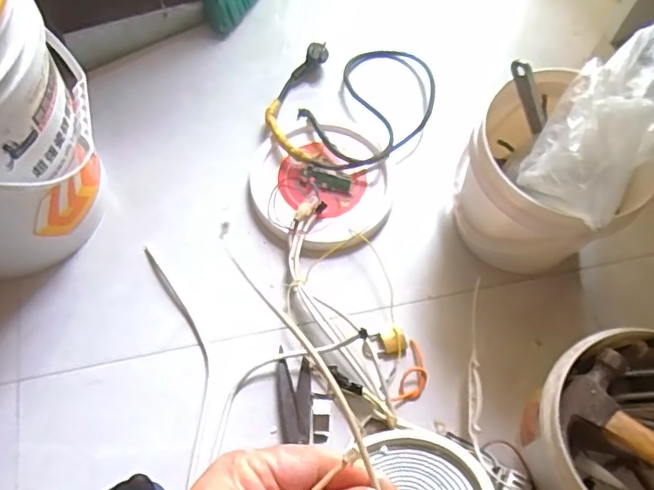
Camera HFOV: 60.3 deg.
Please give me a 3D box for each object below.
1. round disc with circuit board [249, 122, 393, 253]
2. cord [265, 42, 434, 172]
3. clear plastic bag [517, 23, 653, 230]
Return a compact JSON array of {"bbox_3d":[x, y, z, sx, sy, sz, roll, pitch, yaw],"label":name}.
[{"bbox_3d":[-0.011,-0.092,0.875,0.219,0.047,0.206,1,64,-2],"label":"round disc with circuit board"},{"bbox_3d":[0.045,-0.243,0.947,0.244,0.060,0.313,39,69,15],"label":"cord"},{"bbox_3d":[0.365,-0.160,0.686,0.277,0.144,0.159,-35,71,-17],"label":"clear plastic bag"}]

